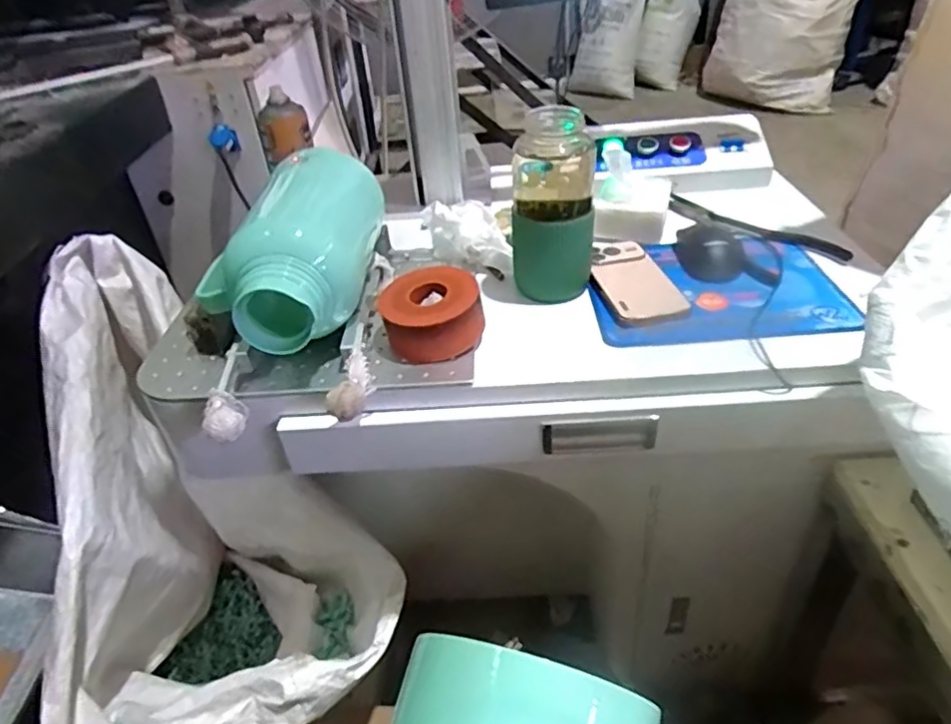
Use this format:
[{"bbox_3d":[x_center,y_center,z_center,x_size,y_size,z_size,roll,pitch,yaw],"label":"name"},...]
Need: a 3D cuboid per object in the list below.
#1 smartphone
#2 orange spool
[{"bbox_3d":[0.170,-0.092,0.691,0.085,0.011,0.147,-11,41,-9],"label":"smartphone"},{"bbox_3d":[-0.044,-0.049,0.627,0.095,0.059,0.086,-13,37,-9],"label":"orange spool"}]

